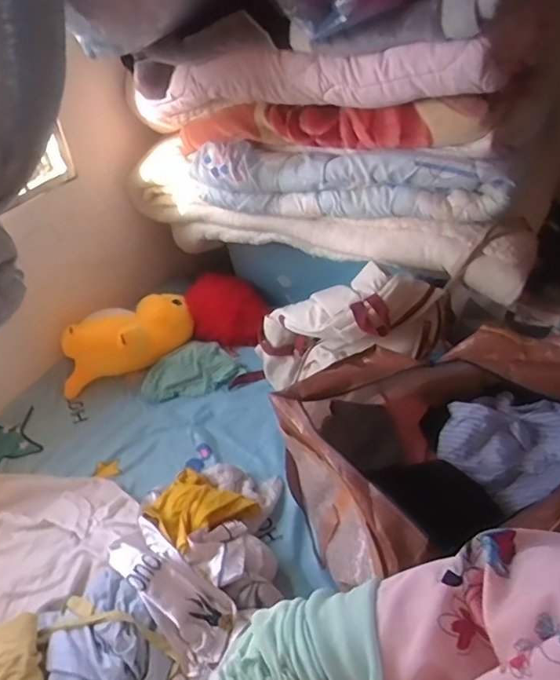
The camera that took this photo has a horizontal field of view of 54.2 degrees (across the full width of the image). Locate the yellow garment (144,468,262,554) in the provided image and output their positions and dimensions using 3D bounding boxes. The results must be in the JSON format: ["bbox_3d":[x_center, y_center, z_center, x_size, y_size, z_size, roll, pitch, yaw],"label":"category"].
[{"bbox_3d":[-0.157,0.309,1.023,0.171,0.097,0.169,30,51,35],"label":"yellow garment"}]

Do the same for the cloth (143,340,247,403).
[{"bbox_3d":[-0.209,0.065,1.297,0.236,0.085,0.141,-14,40,-10],"label":"cloth"}]

